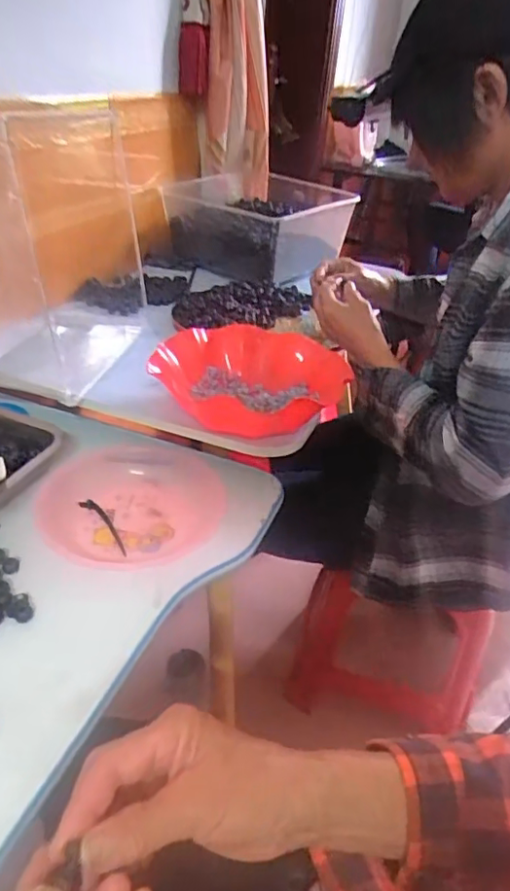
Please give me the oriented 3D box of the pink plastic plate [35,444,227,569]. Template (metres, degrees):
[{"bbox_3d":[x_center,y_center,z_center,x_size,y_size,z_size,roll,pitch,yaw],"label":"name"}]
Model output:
[{"bbox_3d":[-0.134,0.060,0.632,0.191,0.020,0.205,4,34,-3],"label":"pink plastic plate"}]

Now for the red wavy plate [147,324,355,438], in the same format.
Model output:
[{"bbox_3d":[-0.008,-0.083,0.701,0.204,0.062,0.223,4,34,-3],"label":"red wavy plate"}]

